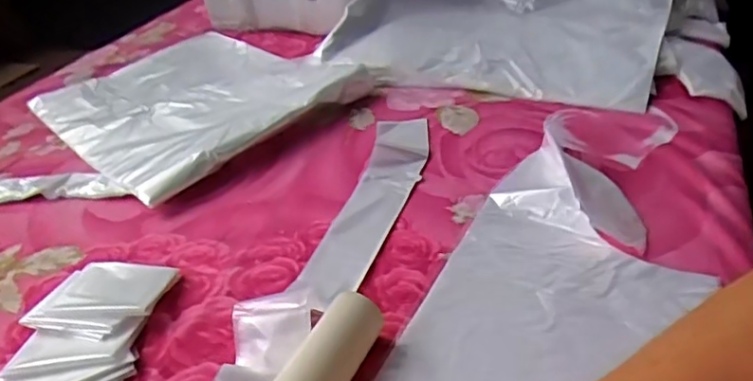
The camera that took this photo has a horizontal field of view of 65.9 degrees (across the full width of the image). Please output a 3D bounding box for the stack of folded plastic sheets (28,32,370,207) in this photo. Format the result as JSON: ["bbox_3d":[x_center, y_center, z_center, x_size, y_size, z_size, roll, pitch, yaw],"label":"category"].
[{"bbox_3d":[-0.240,-0.125,0.741,0.383,0.037,0.301,27,47,38],"label":"stack of folded plastic sheets"}]

